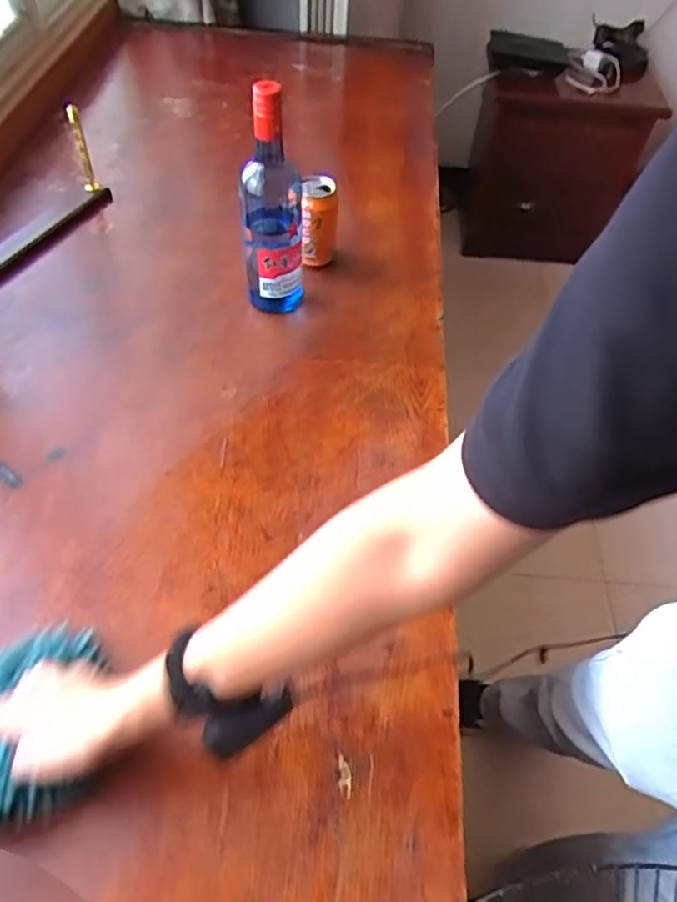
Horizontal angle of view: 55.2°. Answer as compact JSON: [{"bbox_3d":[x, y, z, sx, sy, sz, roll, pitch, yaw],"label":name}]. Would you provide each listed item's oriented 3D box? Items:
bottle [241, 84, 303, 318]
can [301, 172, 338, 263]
[{"bbox_3d":[-0.083,-0.300,0.791,0.071,0.279,0.063,-5,52,-7],"label":"bottle"},{"bbox_3d":[-0.028,-0.323,0.925,0.053,0.118,0.049,2,51,-2],"label":"can"}]

